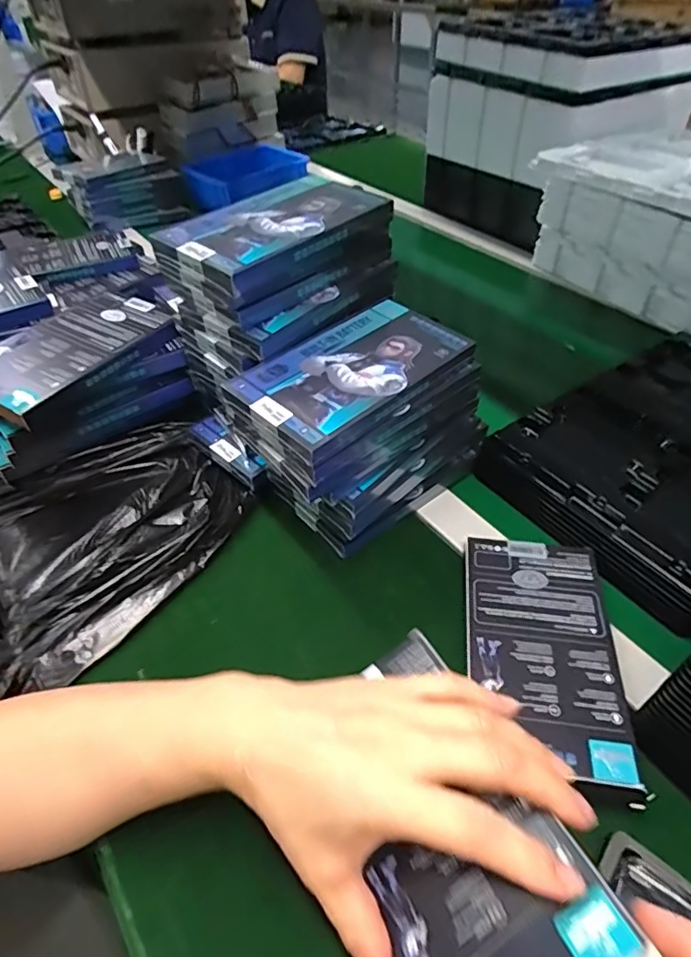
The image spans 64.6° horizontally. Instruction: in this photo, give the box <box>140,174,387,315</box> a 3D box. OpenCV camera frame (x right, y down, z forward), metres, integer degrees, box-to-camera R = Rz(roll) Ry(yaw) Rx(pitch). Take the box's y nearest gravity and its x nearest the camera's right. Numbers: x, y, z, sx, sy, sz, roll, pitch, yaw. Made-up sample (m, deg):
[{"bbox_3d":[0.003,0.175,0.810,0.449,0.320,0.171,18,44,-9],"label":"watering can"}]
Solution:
[{"bbox_3d":[-0.054,-0.190,0.424,0.090,0.035,0.170,39,60,21],"label":"box"}]

